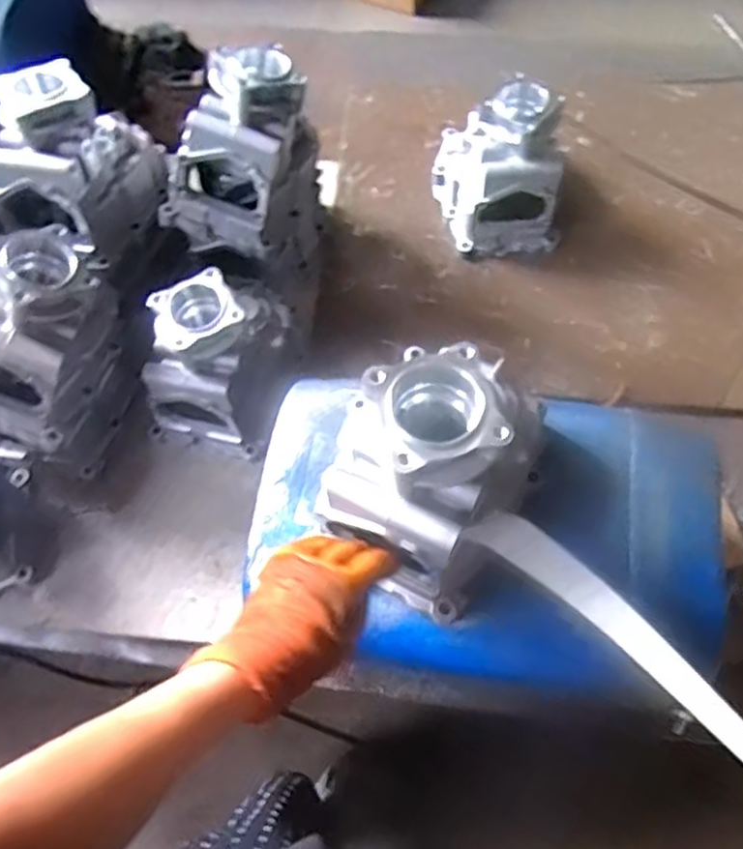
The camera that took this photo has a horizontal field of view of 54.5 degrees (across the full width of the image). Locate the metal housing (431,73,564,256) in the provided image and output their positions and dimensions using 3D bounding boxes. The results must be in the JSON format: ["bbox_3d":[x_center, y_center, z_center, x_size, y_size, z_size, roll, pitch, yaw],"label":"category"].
[{"bbox_3d":[0.186,-0.392,1.046,0.170,0.201,0.201,-1,64,1],"label":"metal housing"}]

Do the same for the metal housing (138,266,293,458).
[{"bbox_3d":[-0.189,-0.096,0.924,0.133,0.203,0.205,16,65,9],"label":"metal housing"}]

